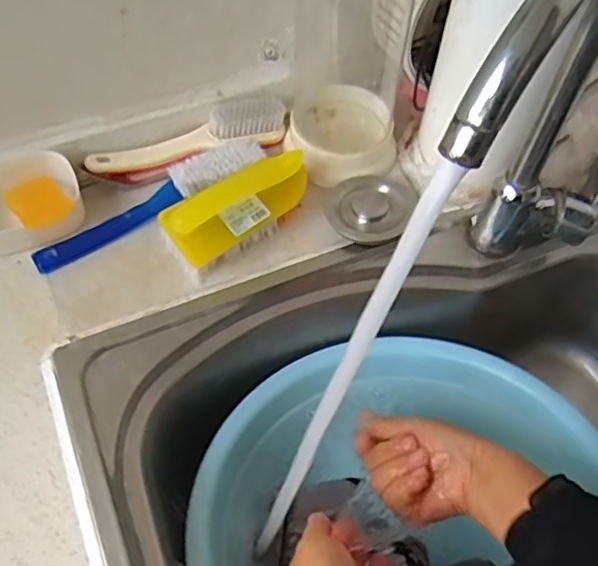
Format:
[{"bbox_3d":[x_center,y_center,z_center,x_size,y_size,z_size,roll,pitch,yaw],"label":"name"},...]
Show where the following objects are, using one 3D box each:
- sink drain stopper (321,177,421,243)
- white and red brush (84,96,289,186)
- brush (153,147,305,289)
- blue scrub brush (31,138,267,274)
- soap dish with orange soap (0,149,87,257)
[{"bbox_3d":[0.065,-0.069,0.595,0.079,0.019,0.068,17,59,9],"label":"sink drain stopper"},{"bbox_3d":[-0.105,-0.135,0.625,0.200,0.043,0.046,-22,61,-15],"label":"white and red brush"},{"bbox_3d":[-0.053,-0.065,0.563,0.135,0.056,0.055,-32,64,-20],"label":"brush"},{"bbox_3d":[-0.136,-0.078,0.591,0.231,0.032,0.041,-29,63,-19],"label":"blue scrub brush"},{"bbox_3d":[-0.252,-0.068,0.573,0.109,0.046,0.089,-19,60,-13],"label":"soap dish with orange soap"}]

